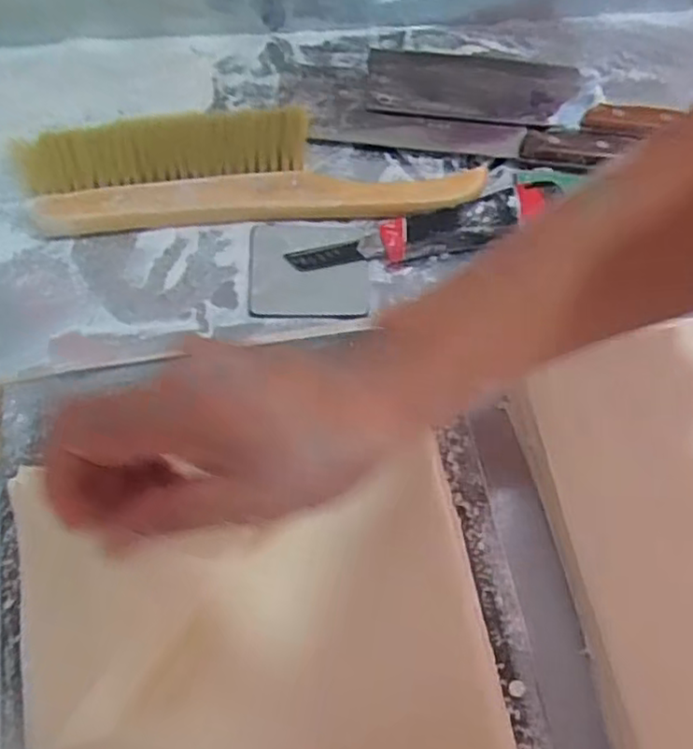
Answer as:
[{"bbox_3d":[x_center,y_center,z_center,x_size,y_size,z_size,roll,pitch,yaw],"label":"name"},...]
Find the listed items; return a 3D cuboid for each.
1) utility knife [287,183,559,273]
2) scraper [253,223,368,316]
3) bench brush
[{"bbox_3d":[0.061,-0.108,0.498,0.204,0.013,0.039,-13,67,-10],"label":"utility knife"},{"bbox_3d":[-0.027,-0.078,0.490,0.084,0.005,0.080,-2,65,-5],"label":"scraper"},{"bbox_3d":[-0.070,-0.161,0.509,0.328,0.029,0.098,-5,66,-6],"label":"bench brush"}]

